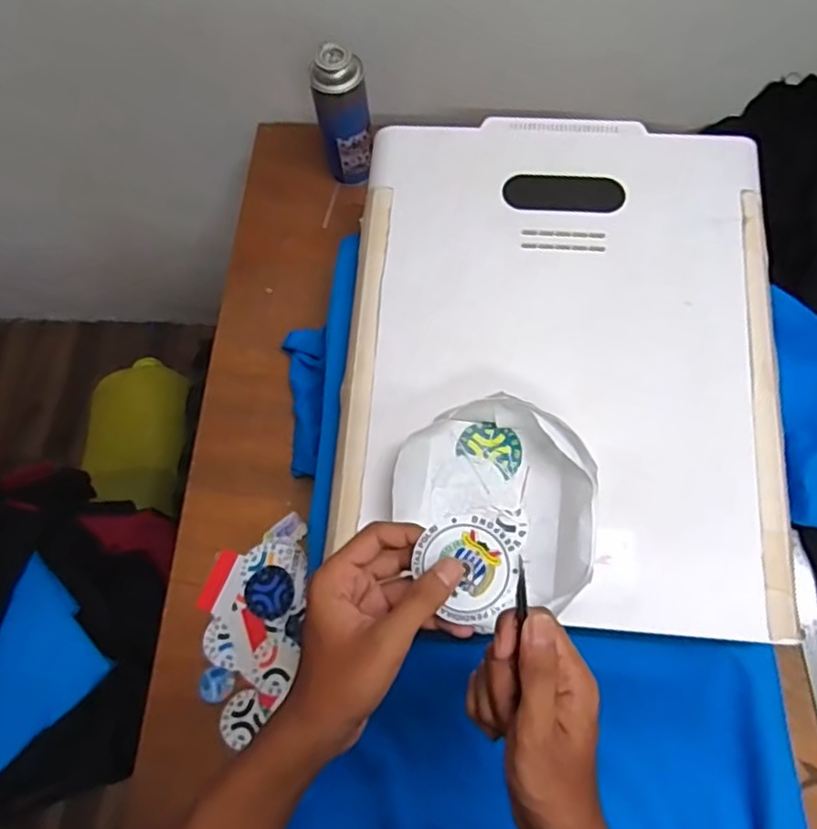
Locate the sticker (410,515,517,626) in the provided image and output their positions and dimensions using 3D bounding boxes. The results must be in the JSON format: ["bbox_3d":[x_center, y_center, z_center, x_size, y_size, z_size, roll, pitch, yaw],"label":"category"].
[{"bbox_3d":[0.036,0.094,0.384,0.061,0.004,0.062,0,88,9],"label":"sticker"}]

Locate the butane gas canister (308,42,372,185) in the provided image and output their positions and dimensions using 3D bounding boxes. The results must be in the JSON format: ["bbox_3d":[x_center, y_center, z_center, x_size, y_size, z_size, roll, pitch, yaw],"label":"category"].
[{"bbox_3d":[-0.080,-0.366,0.793,0.063,0.175,0.058,-11,72,-1],"label":"butane gas canister"}]

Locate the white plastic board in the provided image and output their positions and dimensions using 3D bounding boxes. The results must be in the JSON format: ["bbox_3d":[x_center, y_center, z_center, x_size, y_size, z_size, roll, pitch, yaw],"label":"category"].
[{"bbox_3d":[0.145,-0.069,0.600,0.401,0.020,0.496,5,73,4],"label":"white plastic board"}]

